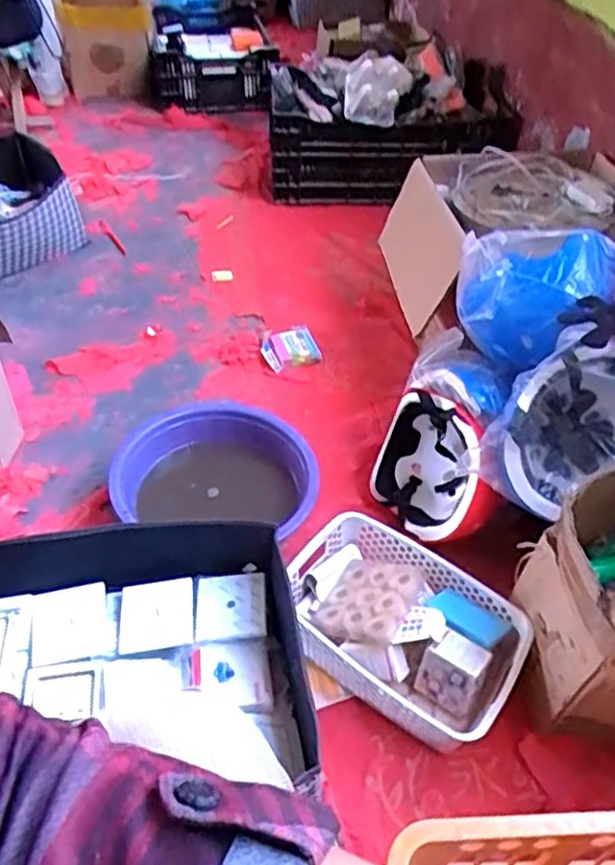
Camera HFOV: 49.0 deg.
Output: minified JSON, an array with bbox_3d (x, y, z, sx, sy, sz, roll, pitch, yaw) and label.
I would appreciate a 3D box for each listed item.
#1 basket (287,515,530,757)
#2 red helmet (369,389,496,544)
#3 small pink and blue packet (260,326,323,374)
[{"bbox_3d":[0.118,0.242,0.863,0.304,0.078,0.214,30,51,25],"label":"basket"},{"bbox_3d":[0.178,0.059,1.007,0.142,0.206,0.208,-1,45,-1],"label":"red helmet"},{"bbox_3d":[-0.035,-0.170,1.346,0.108,0.020,0.111,-15,47,-15],"label":"small pink and blue packet"}]

